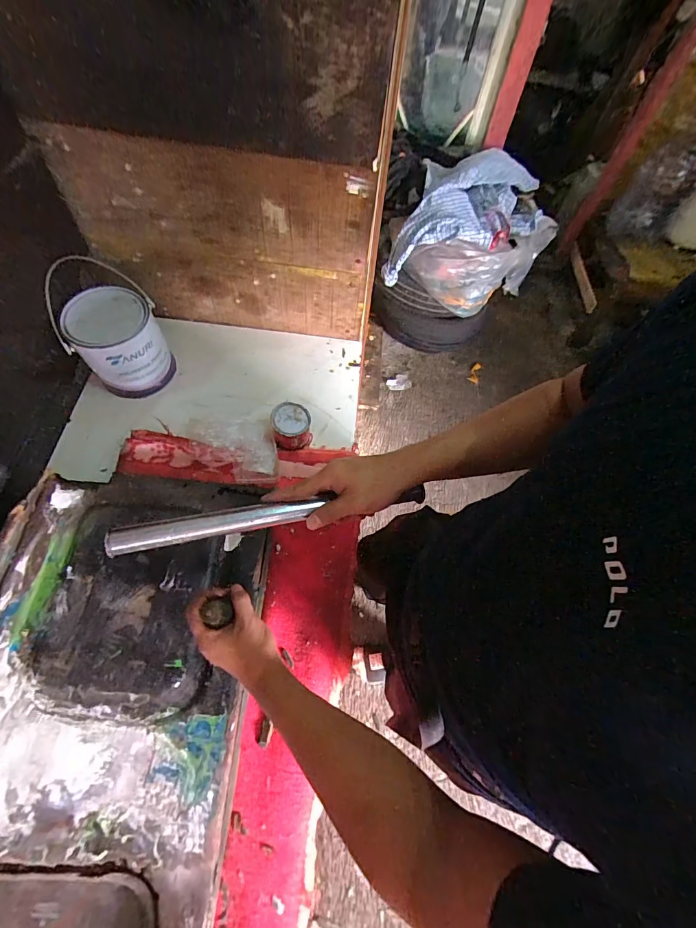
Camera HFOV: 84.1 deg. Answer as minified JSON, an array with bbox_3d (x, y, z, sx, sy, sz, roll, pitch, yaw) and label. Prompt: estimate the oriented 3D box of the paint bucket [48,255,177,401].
[{"bbox_3d":[-0.436,-0.245,0.723,0.154,0.207,0.129,-19,66,-12],"label":"paint bucket"}]

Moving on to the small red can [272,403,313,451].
[{"bbox_3d":[-0.108,-0.072,0.742,0.071,0.061,0.070,1,63,-3],"label":"small red can"}]

